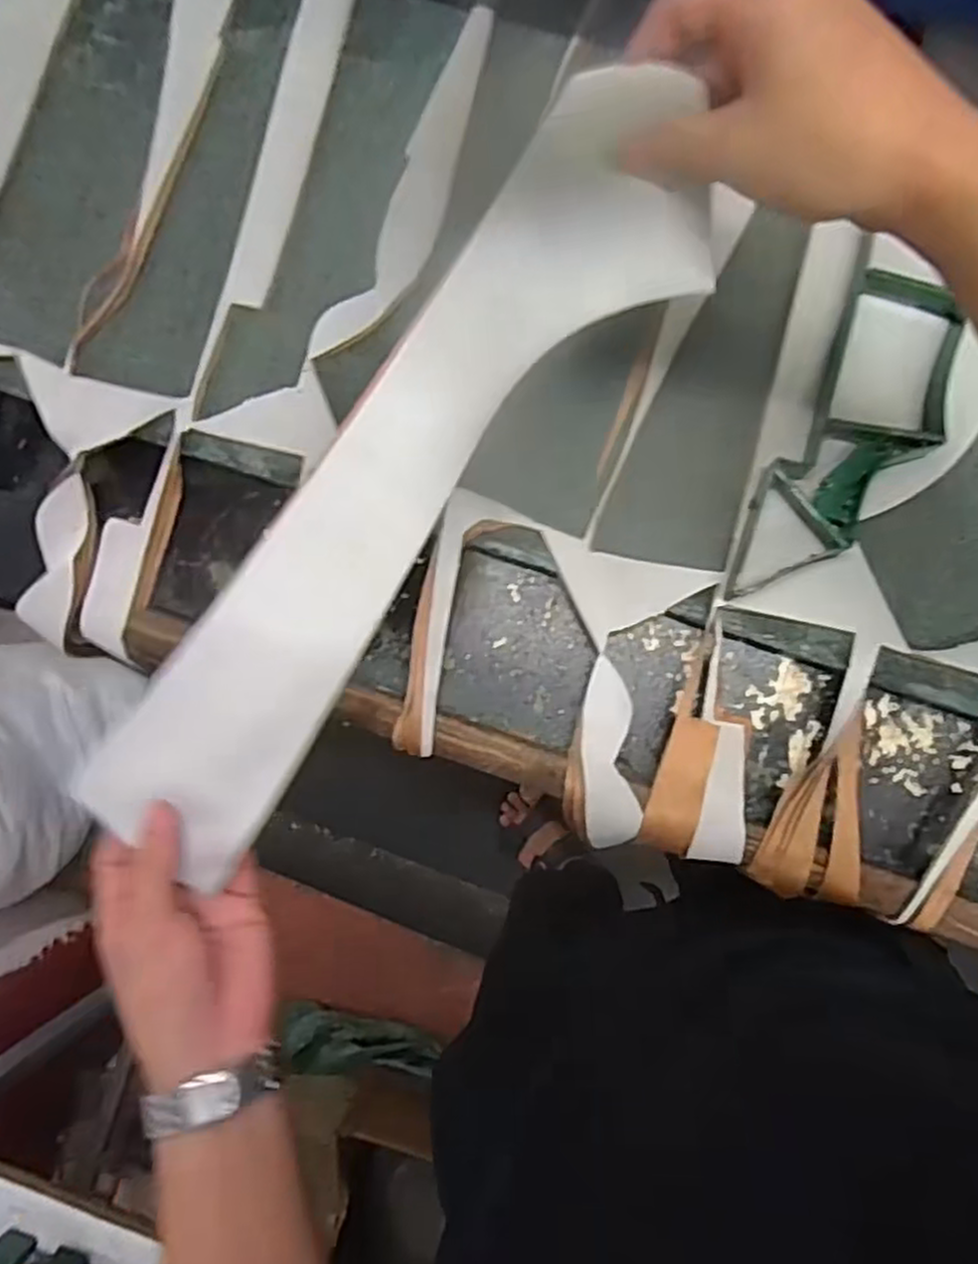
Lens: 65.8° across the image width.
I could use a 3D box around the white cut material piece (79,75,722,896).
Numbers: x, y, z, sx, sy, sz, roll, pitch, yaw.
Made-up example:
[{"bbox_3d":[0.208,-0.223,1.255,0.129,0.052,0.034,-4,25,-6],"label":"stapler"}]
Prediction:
[{"bbox_3d":[-0.054,-0.058,0.373,0.105,0.054,0.436,37,98,5],"label":"white cut material piece"}]

